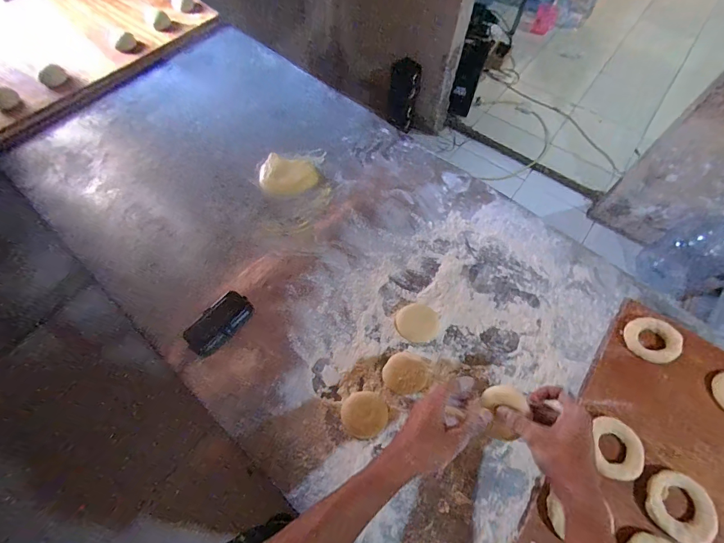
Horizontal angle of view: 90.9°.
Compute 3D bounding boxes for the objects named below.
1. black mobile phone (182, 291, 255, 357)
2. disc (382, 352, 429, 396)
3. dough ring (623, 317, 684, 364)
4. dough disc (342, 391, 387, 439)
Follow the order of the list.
[{"bbox_3d":[-0.229,0.082,0.572,0.061,0.011,0.108,40,69,20],"label":"black mobile phone"},{"bbox_3d":[0.065,0.153,0.535,0.064,0.022,0.057,20,63,11],"label":"disc"},{"bbox_3d":[0.457,0.107,0.560,0.074,0.021,0.064,20,63,11],"label":"dough ring"},{"bbox_3d":[0.004,0.204,0.512,0.063,0.011,0.063,0,61,0],"label":"dough disc"}]

